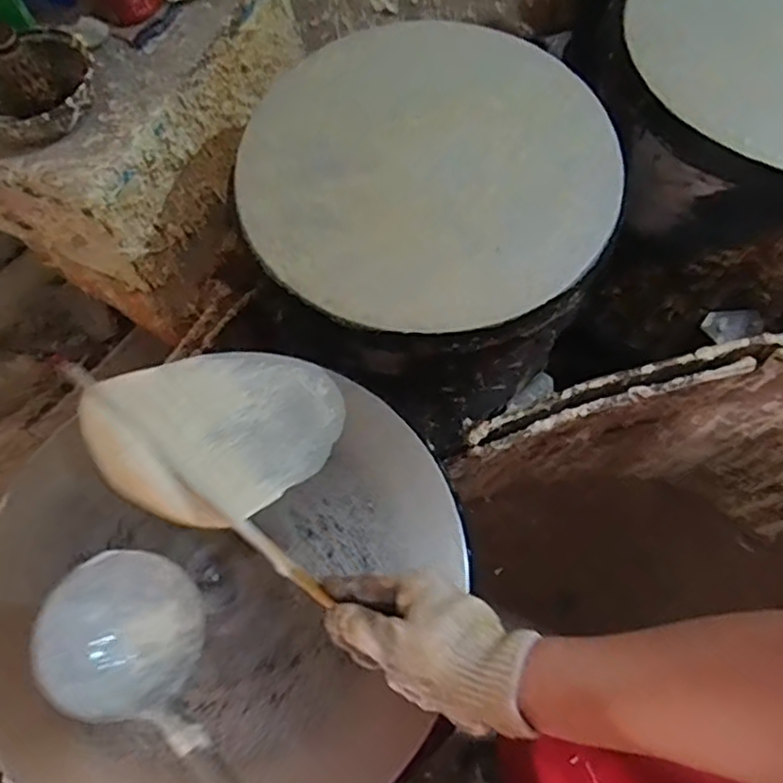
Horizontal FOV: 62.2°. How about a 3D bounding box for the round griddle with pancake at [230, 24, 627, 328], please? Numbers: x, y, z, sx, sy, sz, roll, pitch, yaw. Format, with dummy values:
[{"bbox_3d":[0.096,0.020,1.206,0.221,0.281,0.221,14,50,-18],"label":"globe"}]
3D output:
[{"bbox_3d":[0.033,-0.230,0.651,0.369,0.030,0.351,0,68,1],"label":"round griddle with pancake"}]

